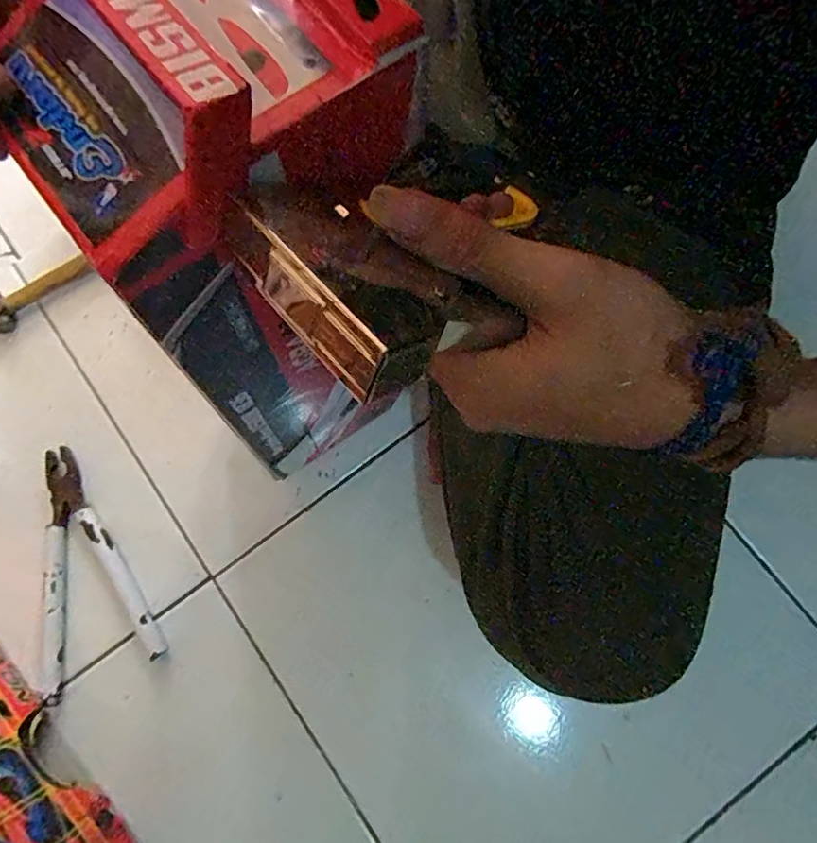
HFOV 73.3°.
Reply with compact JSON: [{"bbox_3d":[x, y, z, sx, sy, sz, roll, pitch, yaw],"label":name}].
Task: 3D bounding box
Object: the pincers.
[{"bbox_3d":[-0.308,0.136,0.491,0.099,0.011,0.209,-31,77,-7],"label":"pincers"}]

